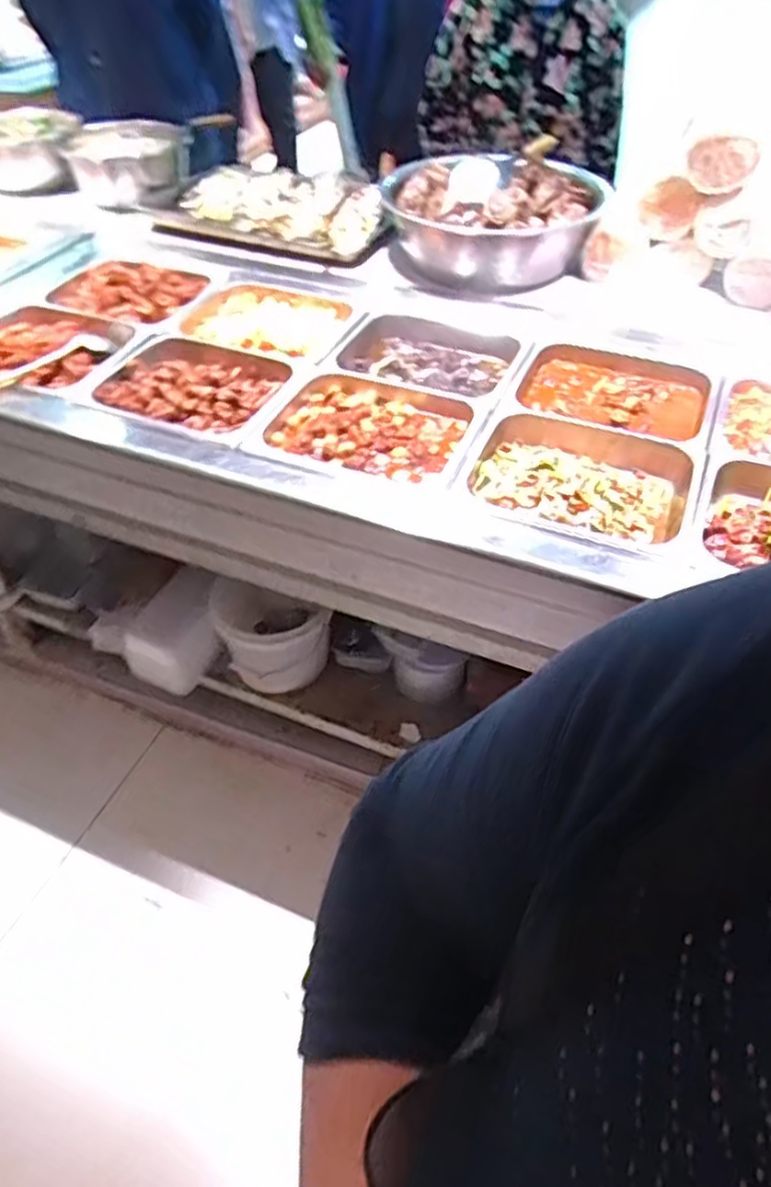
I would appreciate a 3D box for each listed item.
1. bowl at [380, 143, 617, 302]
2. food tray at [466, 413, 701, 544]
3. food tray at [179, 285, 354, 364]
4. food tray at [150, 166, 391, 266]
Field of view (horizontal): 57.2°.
[{"bbox_3d":[0.217,-0.768,1.455,0.415,0.188,0.336,14,50,11],"label":"bowl"},{"bbox_3d":[0.293,-0.167,1.070,0.314,0.055,0.218,19,51,15],"label":"food tray"},{"bbox_3d":[-0.237,-0.524,1.385,0.272,0.060,0.246,14,48,14],"label":"food tray"},{"bbox_3d":[-0.218,-0.863,1.585,0.508,0.098,0.343,14,50,11],"label":"food tray"}]

